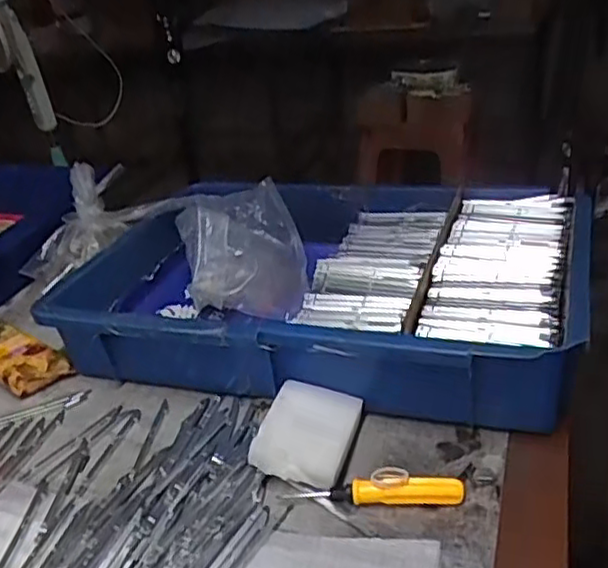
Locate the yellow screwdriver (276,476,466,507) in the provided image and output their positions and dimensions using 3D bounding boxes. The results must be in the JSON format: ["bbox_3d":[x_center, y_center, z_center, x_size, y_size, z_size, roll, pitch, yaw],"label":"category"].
[{"bbox_3d":[0.043,0.133,0.442,0.115,0.018,0.011,-1,28,9],"label":"yellow screwdriver"}]

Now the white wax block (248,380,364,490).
[{"bbox_3d":[0.004,0.106,0.483,0.062,0.033,0.080,4,29,17],"label":"white wax block"}]

